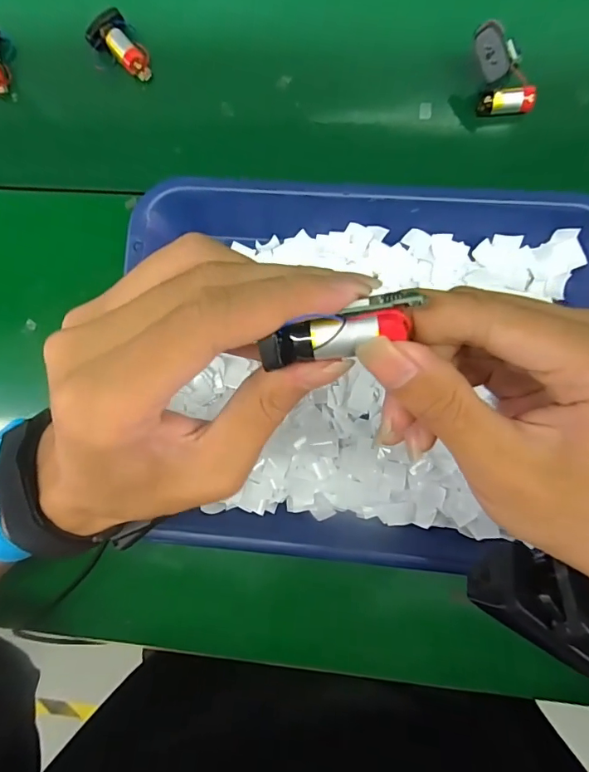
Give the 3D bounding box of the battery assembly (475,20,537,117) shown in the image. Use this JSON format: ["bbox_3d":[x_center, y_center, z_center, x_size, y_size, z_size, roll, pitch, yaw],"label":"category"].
[{"bbox_3d":[0.147,-0.219,0.321,0.037,0.033,0.050,-16,88,5],"label":"battery assembly"}]

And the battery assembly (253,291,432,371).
[{"bbox_3d":[0.013,-0.016,0.139,0.047,0.012,0.013,-18,89,1],"label":"battery assembly"}]

